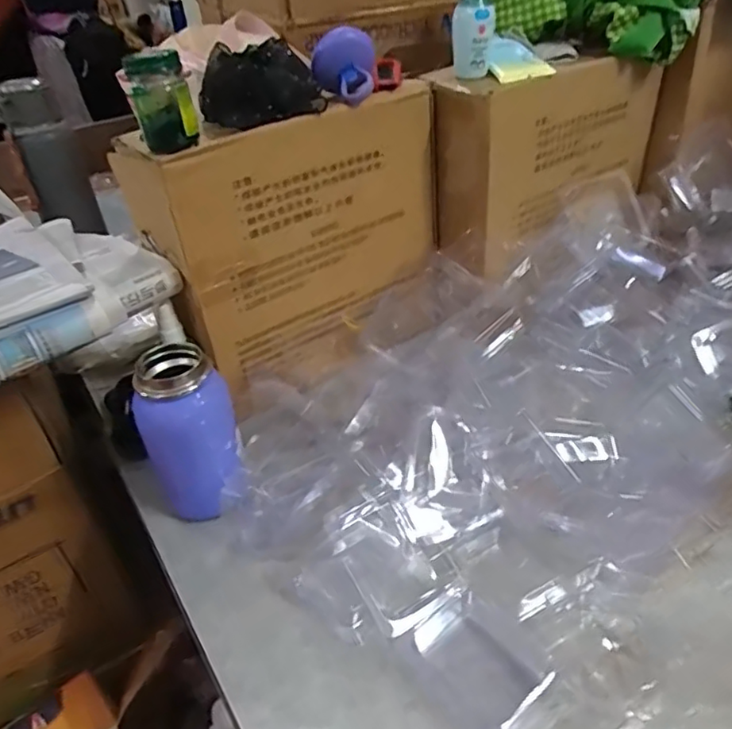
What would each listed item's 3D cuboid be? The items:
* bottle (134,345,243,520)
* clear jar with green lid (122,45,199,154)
[{"bbox_3d":[-0.142,0.056,0.484,0.071,0.128,0.065,-17,38,-15],"label":"bottle"},{"bbox_3d":[-0.153,-0.197,0.451,0.044,0.064,0.037,-14,37,-12],"label":"clear jar with green lid"}]

